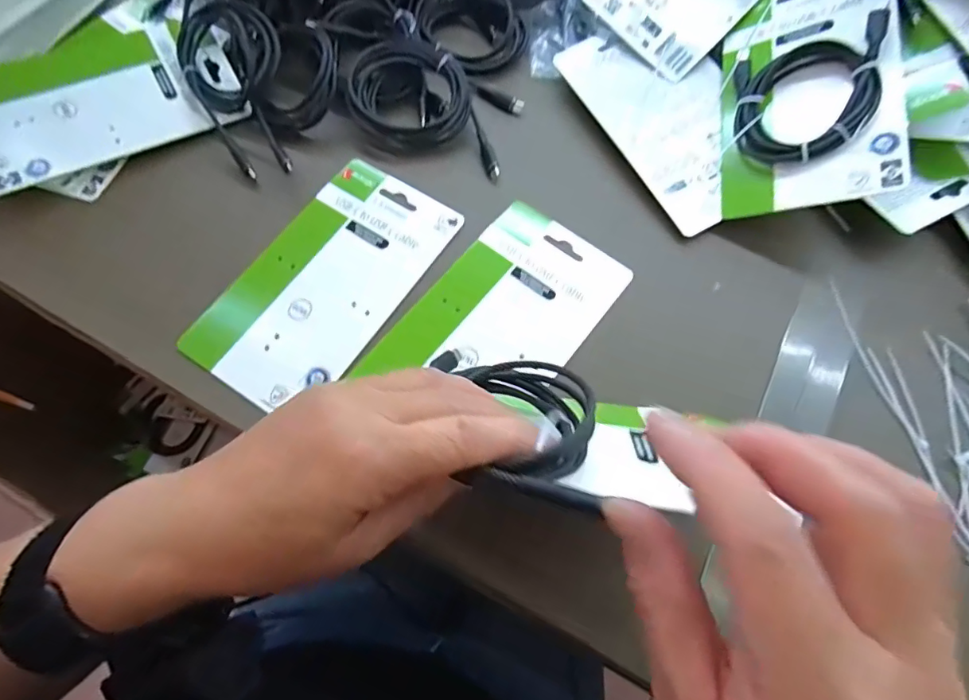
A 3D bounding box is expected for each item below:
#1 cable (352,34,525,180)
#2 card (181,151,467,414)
[{"bbox_3d":[-0.034,-0.183,0.375,0.121,0.032,0.075,24,70,9],"label":"cable"},{"bbox_3d":[-0.103,-0.047,0.336,0.099,0.004,0.178,31,71,11],"label":"card"}]

